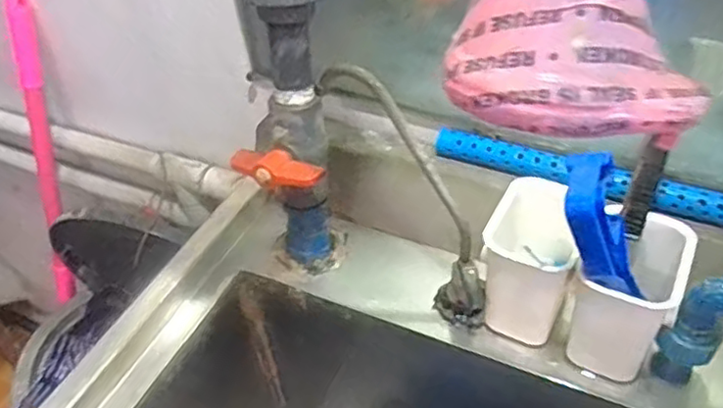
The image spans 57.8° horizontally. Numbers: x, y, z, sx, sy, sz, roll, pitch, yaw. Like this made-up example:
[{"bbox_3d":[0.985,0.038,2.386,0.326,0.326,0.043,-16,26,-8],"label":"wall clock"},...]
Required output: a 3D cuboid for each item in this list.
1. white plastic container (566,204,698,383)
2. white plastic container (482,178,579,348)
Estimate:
[{"bbox_3d":[0.209,0.070,0.517,0.069,0.112,0.098,19,49,23],"label":"white plastic container"},{"bbox_3d":[0.142,0.051,0.545,0.070,0.113,0.097,18,49,23],"label":"white plastic container"}]

